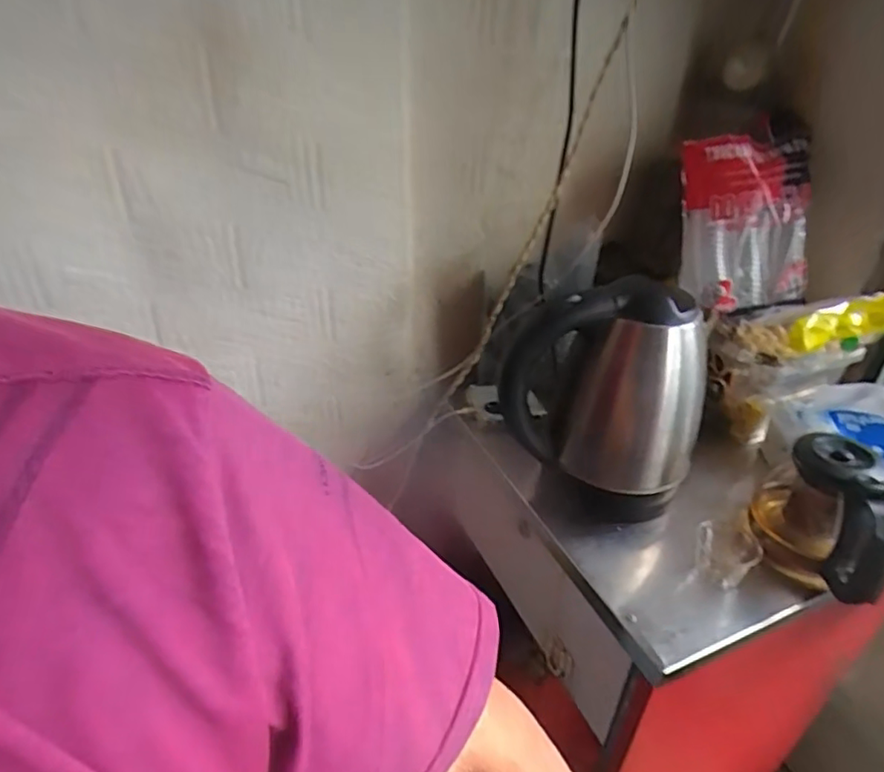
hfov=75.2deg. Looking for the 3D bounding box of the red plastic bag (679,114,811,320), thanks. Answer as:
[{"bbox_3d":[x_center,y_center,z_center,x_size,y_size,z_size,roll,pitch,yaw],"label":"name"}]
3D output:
[{"bbox_3d":[0.359,-0.191,0.675,0.156,0.205,0.056,-9,23,-1],"label":"red plastic bag"}]

